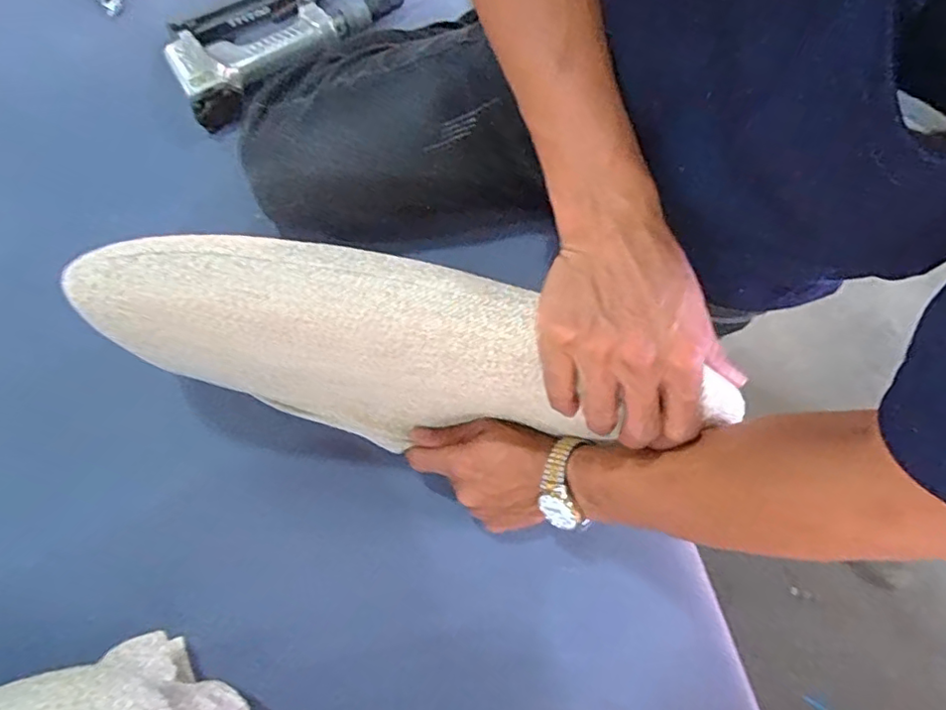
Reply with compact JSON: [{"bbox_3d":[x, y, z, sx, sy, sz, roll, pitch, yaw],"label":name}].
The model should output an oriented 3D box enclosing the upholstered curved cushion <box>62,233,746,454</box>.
[{"bbox_3d":[-0.054,0.012,0.410,0.394,0.186,0.036,10,56,2],"label":"upholstered curved cushion"}]

